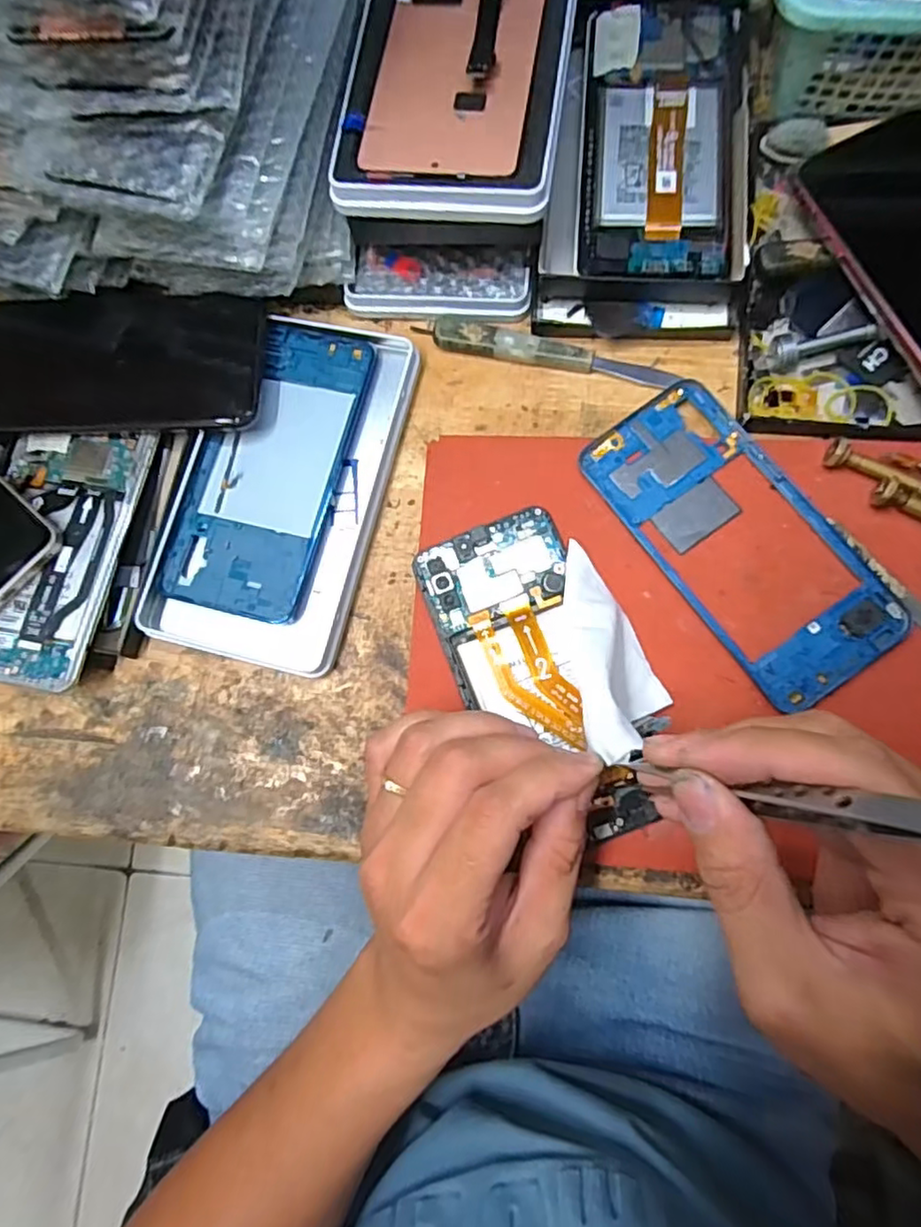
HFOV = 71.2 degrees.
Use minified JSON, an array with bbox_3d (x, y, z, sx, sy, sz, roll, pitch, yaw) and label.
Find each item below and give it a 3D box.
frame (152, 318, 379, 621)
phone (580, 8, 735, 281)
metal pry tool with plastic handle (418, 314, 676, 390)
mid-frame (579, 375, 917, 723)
[{"bbox_3d":[-0.099,-0.077,0.332,0.073,0.014,0.155,14,85,6],"label":"frame"},{"bbox_3d":[0.101,-0.244,0.331,0.073,0.007,0.153,4,82,5],"label":"phone"},{"bbox_3d":[0.047,-0.134,0.334,0.127,0.010,0.016,14,85,6],"label":"metal pry tool with plastic handle"},{"bbox_3d":[0.130,-0.036,0.304,0.072,0.014,0.158,-35,82,0],"label":"mid-frame"}]

